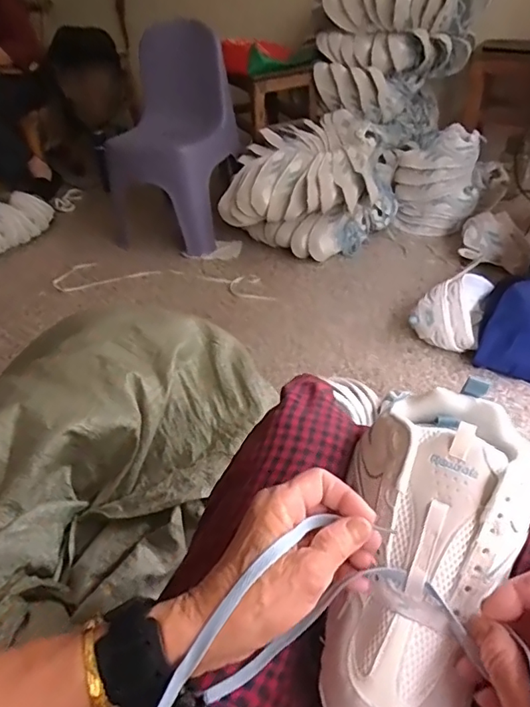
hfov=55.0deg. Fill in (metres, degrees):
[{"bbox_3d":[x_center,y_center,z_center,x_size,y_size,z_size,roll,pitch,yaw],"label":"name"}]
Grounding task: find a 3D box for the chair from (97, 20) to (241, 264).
[{"bbox_3d":[-0.320,-0.669,1.639,0.384,0.584,0.358,6,41,14],"label":"chair"}]

